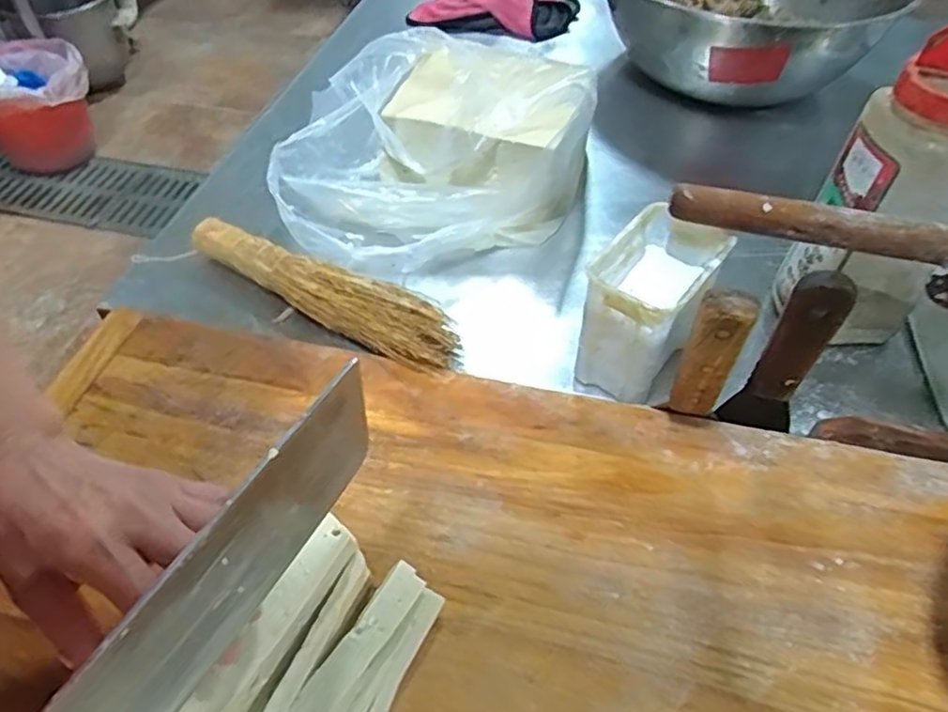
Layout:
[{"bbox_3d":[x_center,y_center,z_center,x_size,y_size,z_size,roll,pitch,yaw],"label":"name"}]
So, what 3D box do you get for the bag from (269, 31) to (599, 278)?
[{"bbox_3d":[-0.037,-0.186,0.599,0.277,0.120,0.187,-22,53,-18],"label":"bag"}]

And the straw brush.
[{"bbox_3d":[-0.125,-0.056,0.522,0.264,0.032,0.042,25,54,20],"label":"straw brush"}]

